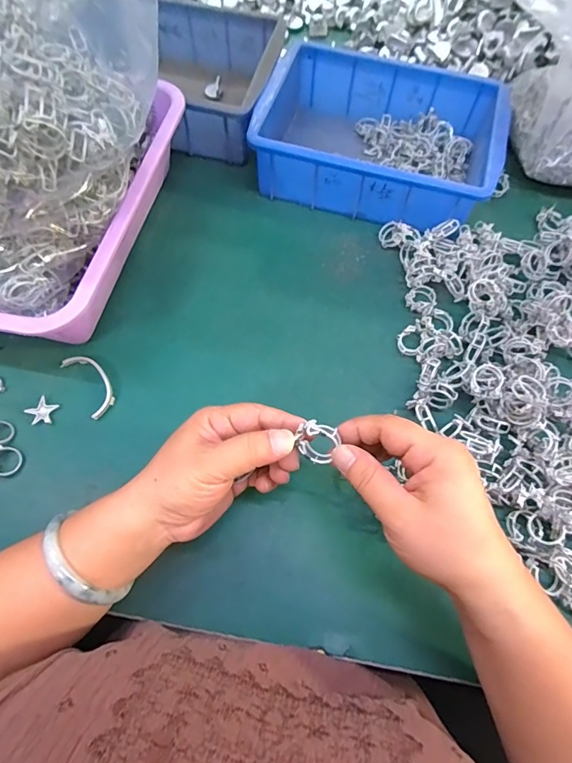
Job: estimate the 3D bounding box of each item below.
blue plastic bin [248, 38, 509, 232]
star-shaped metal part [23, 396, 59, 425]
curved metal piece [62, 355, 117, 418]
[{"bbox_3d":[0.098,-0.264,0.466,0.250,0.071,0.177,17,67,5],"label":"blue plastic bin"},{"bbox_3d":[-0.207,0.026,0.362,0.022,0.005,0.023,43,72,15],"label":"star-shaped metal part"},{"bbox_3d":[-0.171,0.001,0.373,0.027,0.005,0.066,-33,72,-15],"label":"curved metal piece"}]

